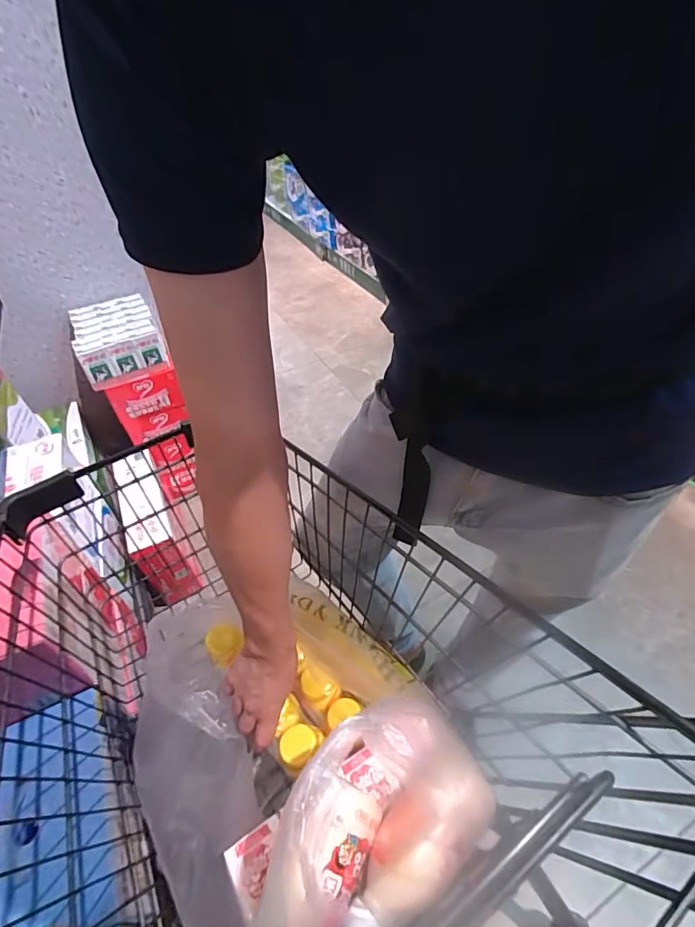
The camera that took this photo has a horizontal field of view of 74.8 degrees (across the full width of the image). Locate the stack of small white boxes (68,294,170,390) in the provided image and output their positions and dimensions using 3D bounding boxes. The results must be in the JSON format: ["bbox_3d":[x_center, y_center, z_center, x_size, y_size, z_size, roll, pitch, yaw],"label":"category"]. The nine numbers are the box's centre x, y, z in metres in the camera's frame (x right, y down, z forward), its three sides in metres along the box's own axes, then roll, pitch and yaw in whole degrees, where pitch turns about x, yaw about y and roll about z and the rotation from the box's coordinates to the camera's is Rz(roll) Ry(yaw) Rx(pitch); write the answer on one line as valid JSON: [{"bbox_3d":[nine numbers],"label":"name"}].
[{"bbox_3d":[-0.625,-0.343,1.239,0.202,0.100,0.276,-21,47,-16],"label":"stack of small white boxes"}]

